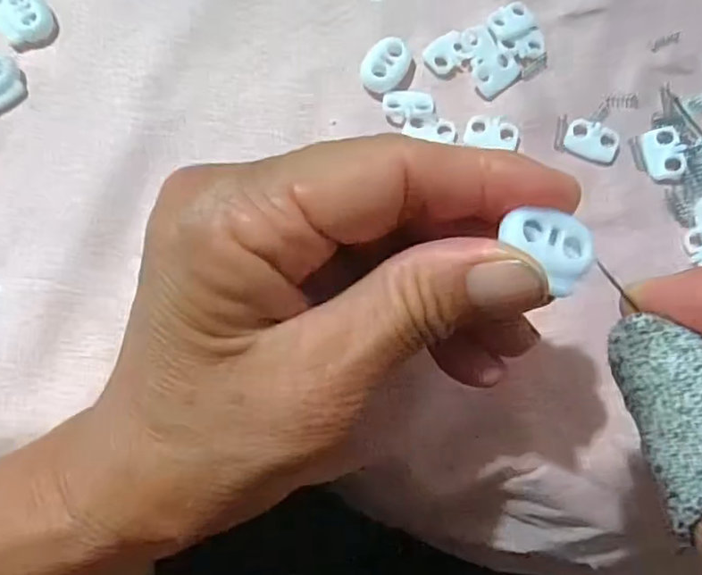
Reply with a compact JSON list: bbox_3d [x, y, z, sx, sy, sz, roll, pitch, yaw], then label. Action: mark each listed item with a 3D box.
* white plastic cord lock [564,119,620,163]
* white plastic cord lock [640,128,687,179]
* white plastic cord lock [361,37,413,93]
[{"bbox_3d":[0.086,-0.052,0.209,0.019,0.004,0.013,21,79,3],"label":"white plastic cord lock"},{"bbox_3d":[0.111,-0.048,0.208,0.013,0.004,0.018,-11,79,-3],"label":"white plastic cord lock"},{"bbox_3d":[0.013,-0.081,0.214,0.015,0.006,0.021,38,80,6],"label":"white plastic cord lock"}]

